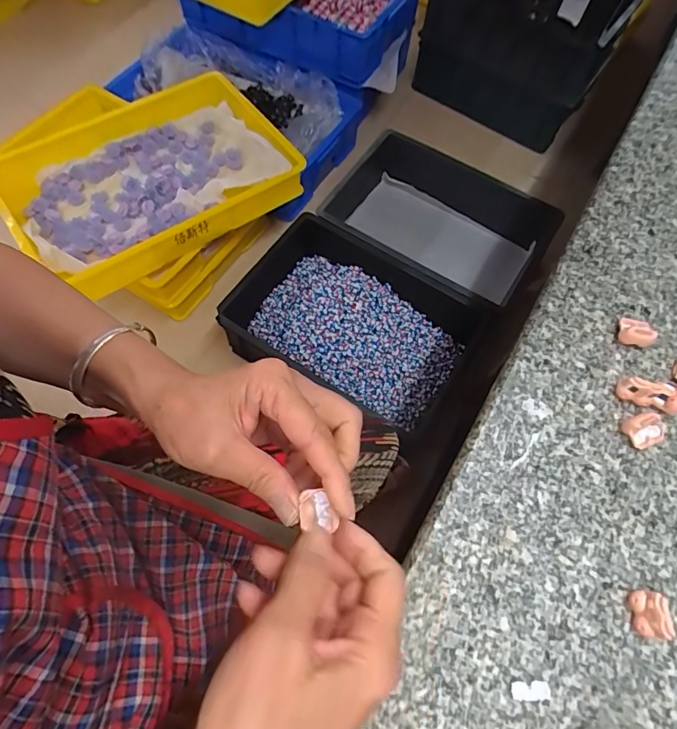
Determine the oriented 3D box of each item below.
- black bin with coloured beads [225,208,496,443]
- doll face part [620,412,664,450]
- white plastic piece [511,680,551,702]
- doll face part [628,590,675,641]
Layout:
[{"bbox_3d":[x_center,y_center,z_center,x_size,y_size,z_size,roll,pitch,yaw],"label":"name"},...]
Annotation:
[{"bbox_3d":[0.012,-0.094,1.065,0.586,0.175,0.380,28,68,11],"label":"black bin with coloured beads"},{"bbox_3d":[0.207,0.044,0.299,0.028,0.013,0.020,-15,67,-8],"label":"doll face part"},{"bbox_3d":[0.104,0.177,0.242,0.021,0.004,0.009,-1,66,-2],"label":"white plastic piece"},{"bbox_3d":[0.176,0.142,0.252,0.014,0.021,0.025,-4,66,-3],"label":"doll face part"}]

